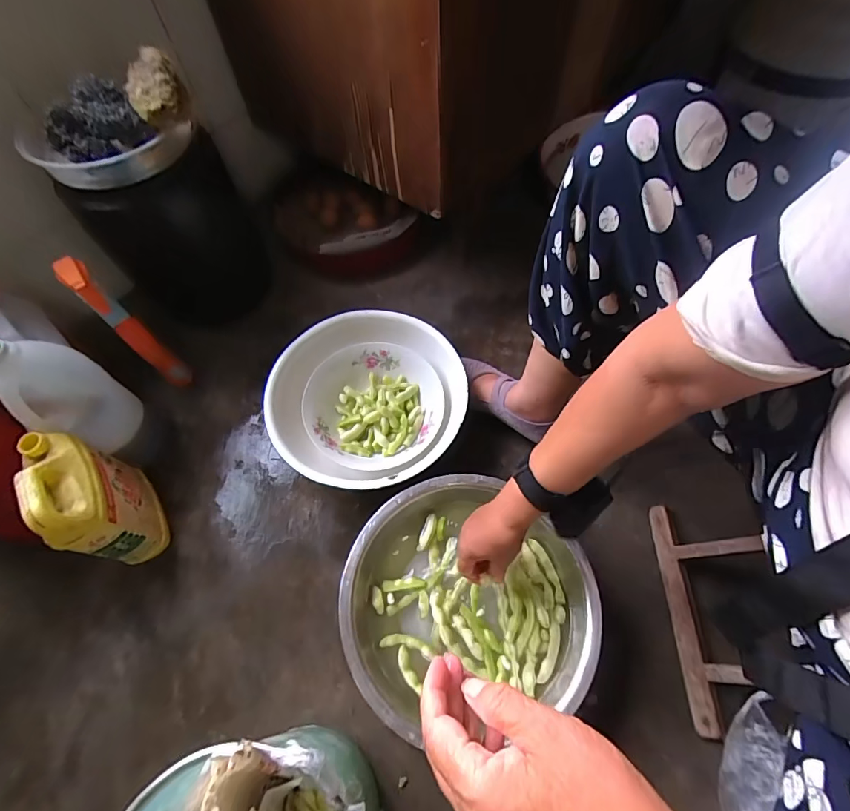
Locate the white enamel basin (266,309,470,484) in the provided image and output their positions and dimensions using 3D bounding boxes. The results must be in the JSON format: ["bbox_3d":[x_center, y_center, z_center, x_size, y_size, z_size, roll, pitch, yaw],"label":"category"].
[{"bbox_3d":[-0.085,-0.002,0.681,0.293,0.104,0.273,-2,61,3],"label":"white enamel basin"}]

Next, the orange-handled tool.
[{"bbox_3d":[-0.440,-0.115,0.648,0.078,0.222,0.035,34,69,20],"label":"orange-handled tool"}]

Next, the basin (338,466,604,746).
[{"bbox_3d":[0.055,0.246,0.557,0.303,0.077,0.286,-2,61,3],"label":"basin"}]

